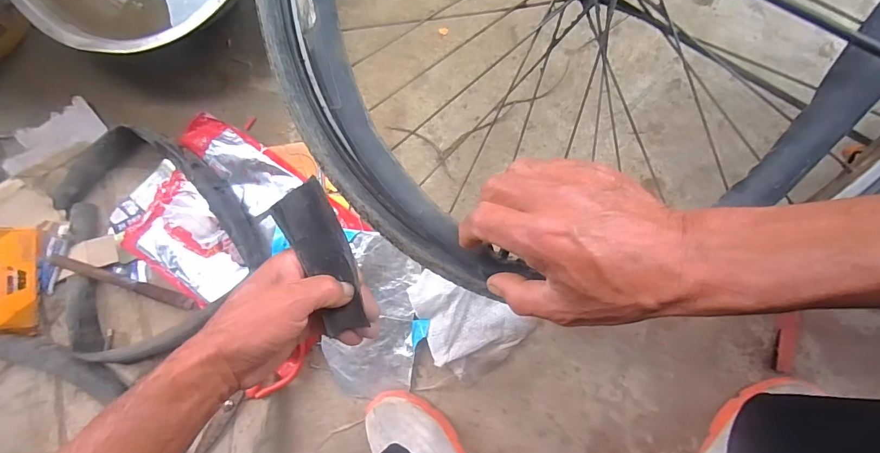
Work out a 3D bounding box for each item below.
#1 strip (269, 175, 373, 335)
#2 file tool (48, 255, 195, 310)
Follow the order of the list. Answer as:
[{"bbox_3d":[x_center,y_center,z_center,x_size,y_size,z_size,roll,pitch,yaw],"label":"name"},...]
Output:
[{"bbox_3d":[-0.089,0.027,0.339,0.041,0.019,0.125,-15,106,8],"label":"strip"},{"bbox_3d":[-0.431,0.076,0.570,0.206,0.009,0.018,16,97,5],"label":"file tool"}]

